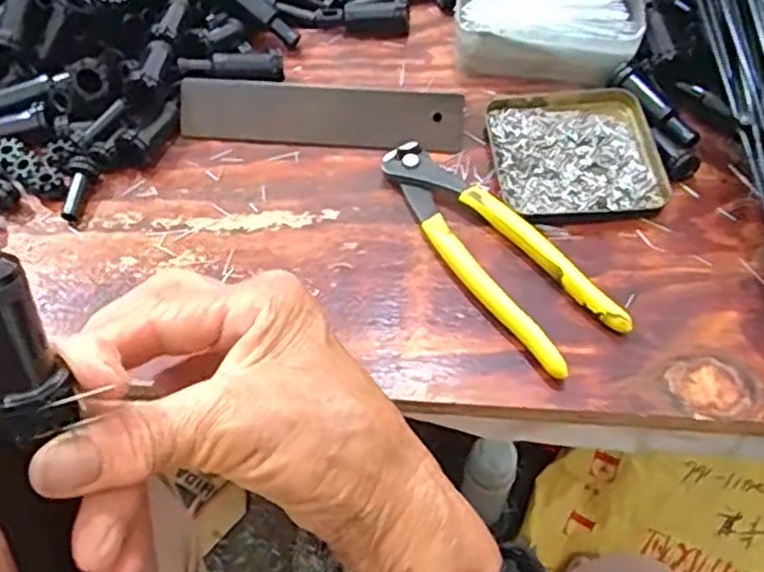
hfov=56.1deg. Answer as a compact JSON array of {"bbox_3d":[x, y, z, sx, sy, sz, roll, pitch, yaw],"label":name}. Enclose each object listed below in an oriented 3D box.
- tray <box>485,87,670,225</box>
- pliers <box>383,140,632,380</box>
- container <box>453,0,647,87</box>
[{"bbox_3d":[0.116,-0.081,0.436,0.095,0.012,0.100,-3,55,-2],"label":"tray"},{"bbox_3d":[0.059,-0.022,0.394,0.049,0.015,0.163,-31,60,-19],"label":"pliers"},{"bbox_3d":[0.110,-0.173,0.482,0.118,0.035,0.077,10,56,8],"label":"container"}]

